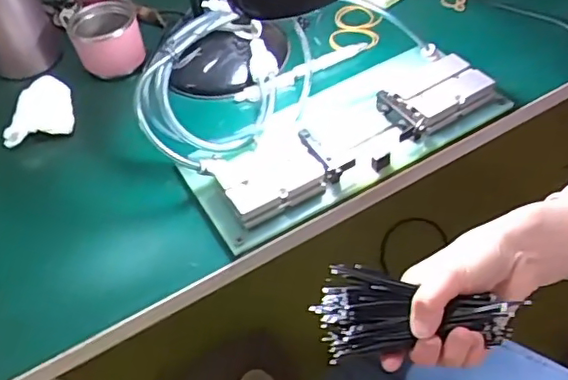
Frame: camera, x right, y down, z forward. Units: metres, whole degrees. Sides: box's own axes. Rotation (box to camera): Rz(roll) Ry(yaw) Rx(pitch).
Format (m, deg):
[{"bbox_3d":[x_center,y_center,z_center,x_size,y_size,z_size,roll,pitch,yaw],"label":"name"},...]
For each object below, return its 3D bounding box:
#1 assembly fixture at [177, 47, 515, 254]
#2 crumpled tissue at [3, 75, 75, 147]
[{"bbox_3d":[0.050,-0.050,0.525,0.269,0.039,0.108,-27,52,-15],"label":"assembly fixture"},{"bbox_3d":[-0.242,-0.076,0.593,0.068,0.032,0.076,-23,51,-13],"label":"crumpled tissue"}]

